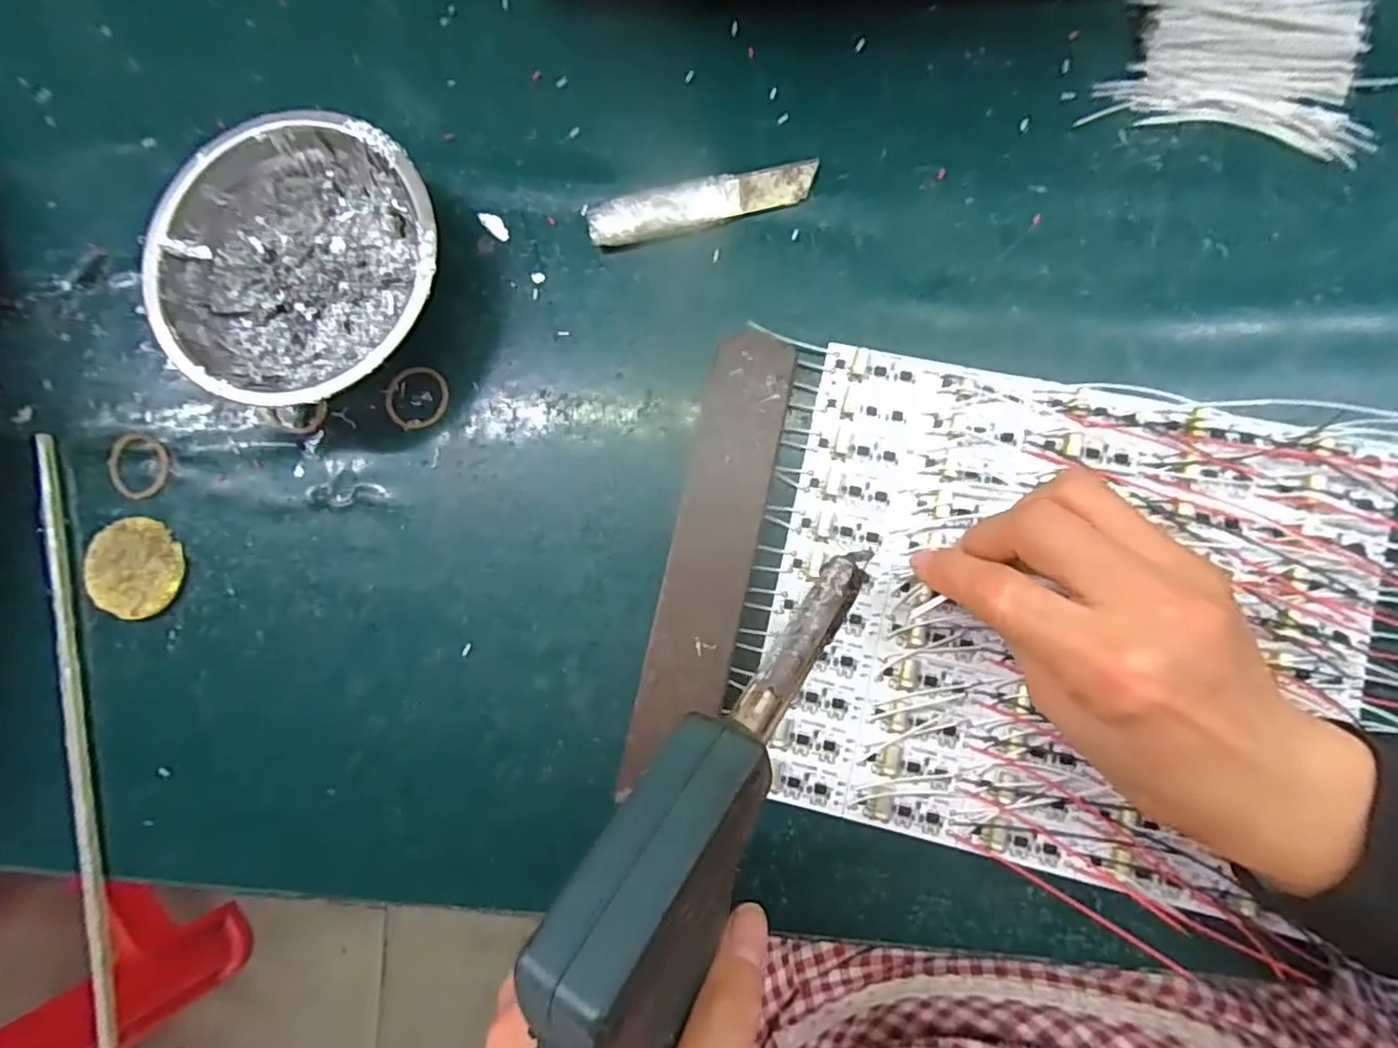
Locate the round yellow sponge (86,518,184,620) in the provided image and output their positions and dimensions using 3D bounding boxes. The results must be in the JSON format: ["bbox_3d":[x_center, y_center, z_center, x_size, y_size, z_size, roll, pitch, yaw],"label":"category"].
[{"bbox_3d":[-0.262,0.020,0.300,0.041,0.008,0.043,0,85,5],"label":"round yellow sponge"}]

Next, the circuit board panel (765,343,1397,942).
[{"bbox_3d":[0.148,0.039,0.265,0.226,0.009,0.192,12,86,6],"label":"circuit board panel"}]

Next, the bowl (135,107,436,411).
[{"bbox_3d":[-0.168,-0.109,0.286,0.117,0.043,0.121,0,85,5],"label":"bowl"}]

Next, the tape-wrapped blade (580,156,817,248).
[{"bbox_3d":[0.002,-0.146,0.293,0.103,0.010,0.022,-12,84,4],"label":"tape-wrapped blade"}]

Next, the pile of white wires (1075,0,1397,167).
[{"bbox_3d":[0.239,-0.204,0.282,0.111,0.006,0.075,15,86,6],"label":"pile of white wires"}]

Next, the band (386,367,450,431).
[{"bbox_3d":[-0.131,-0.058,0.299,0.029,0.004,0.028,0,85,5],"label":"band"}]

